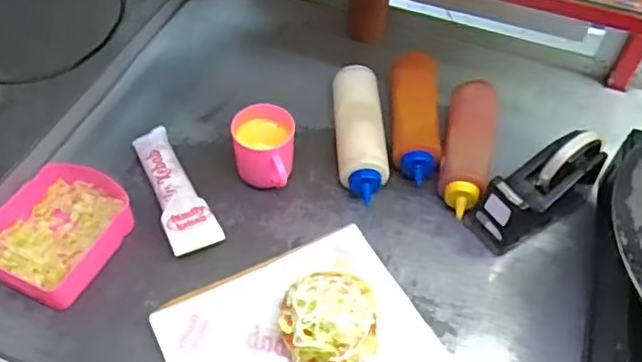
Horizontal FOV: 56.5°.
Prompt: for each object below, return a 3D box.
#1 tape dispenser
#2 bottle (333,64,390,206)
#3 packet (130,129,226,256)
[{"bbox_3d":[0.258,0.006,0.701,0.162,0.101,0.053,-29,59,-22],"label":"tape dispenser"},{"bbox_3d":[0.048,-0.060,0.769,0.059,0.059,0.191,-1,53,-4],"label":"bottle"},{"bbox_3d":[-0.180,0.009,0.716,0.059,0.026,0.182,-24,58,-19],"label":"packet"}]

